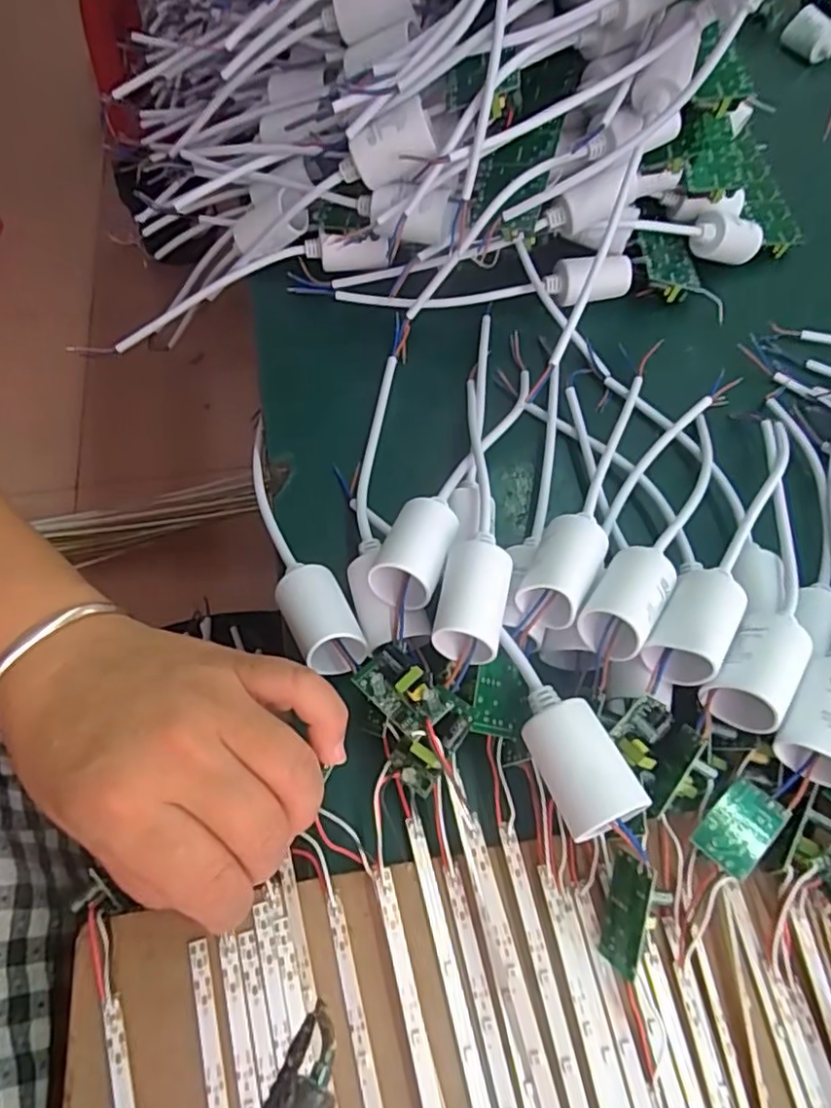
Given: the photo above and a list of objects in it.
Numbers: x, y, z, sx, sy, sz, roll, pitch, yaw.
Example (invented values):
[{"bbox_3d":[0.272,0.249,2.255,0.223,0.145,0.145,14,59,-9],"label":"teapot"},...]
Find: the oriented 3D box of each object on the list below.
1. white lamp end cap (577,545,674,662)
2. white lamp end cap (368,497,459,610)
[{"bbox_3d":[0.088,0.020,0.264,0.027,0.032,0.045,31,64,14],"label":"white lamp end cap"},{"bbox_3d":[0.001,-0.001,0.271,0.028,0.032,0.046,19,61,7],"label":"white lamp end cap"}]

